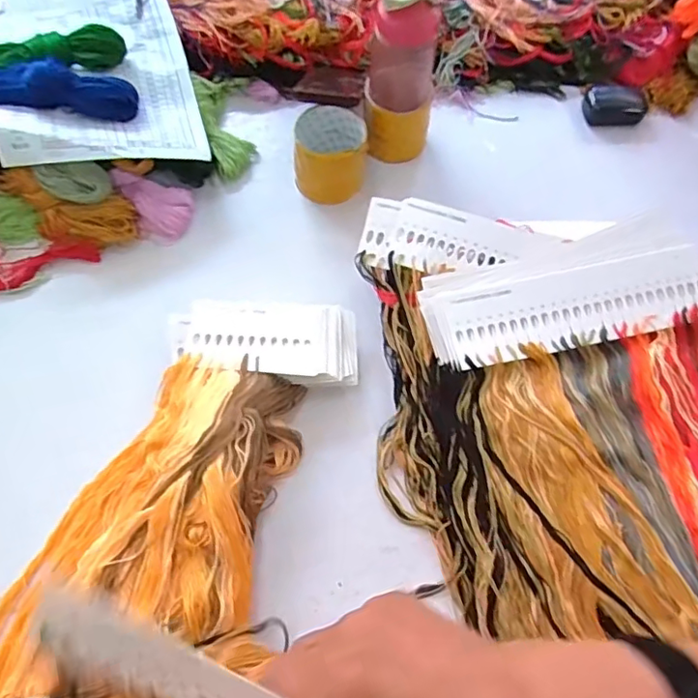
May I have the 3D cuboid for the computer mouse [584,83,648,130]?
[{"bbox_3d":[0.356,-0.322,0.746,0.085,0.029,0.053,-1,66,-2],"label":"computer mouse"}]

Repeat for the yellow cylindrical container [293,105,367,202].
[{"bbox_3d":[-0.022,-0.227,0.663,0.080,0.075,0.084,1,66,-2],"label":"yellow cylindrical container"}]

